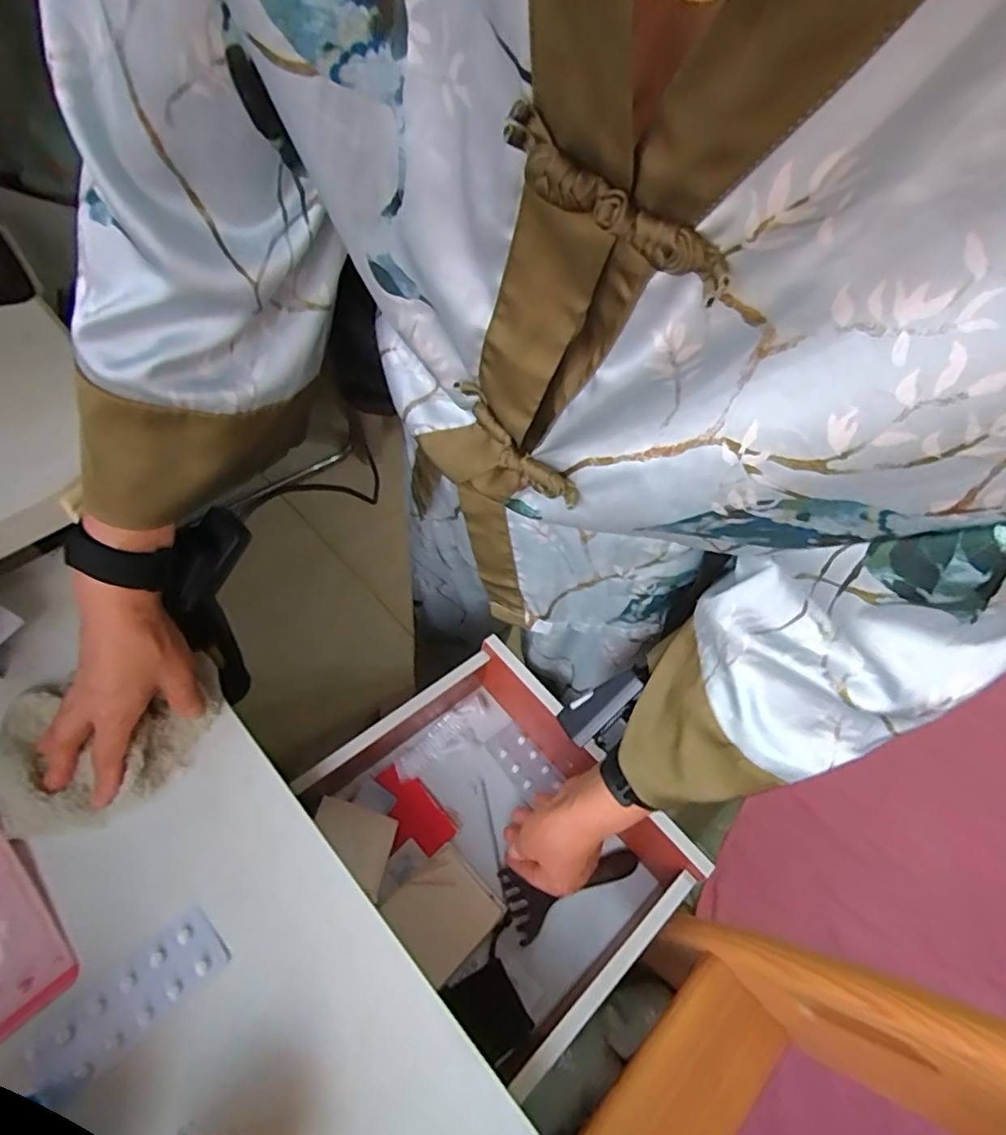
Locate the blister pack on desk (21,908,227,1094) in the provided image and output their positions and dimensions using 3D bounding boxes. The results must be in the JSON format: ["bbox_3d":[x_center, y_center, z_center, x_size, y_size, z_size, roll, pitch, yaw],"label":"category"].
[{"bbox_3d":[-0.234,0.274,0.373,0.042,0.005,0.107,41,63,21],"label":"blister pack on desk"}]

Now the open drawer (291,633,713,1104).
[{"bbox_3d":[-0.002,0.230,0.517,0.219,0.084,0.269,-36,66,-24],"label":"open drawer"}]

